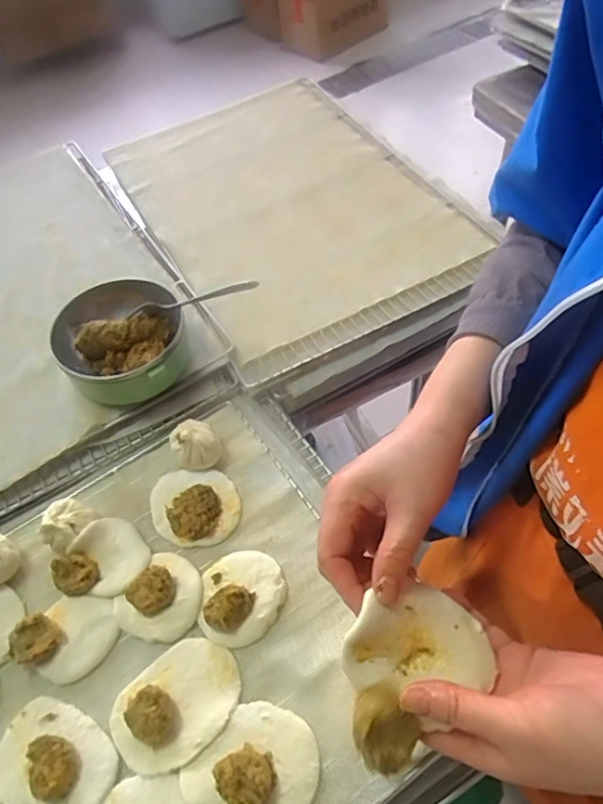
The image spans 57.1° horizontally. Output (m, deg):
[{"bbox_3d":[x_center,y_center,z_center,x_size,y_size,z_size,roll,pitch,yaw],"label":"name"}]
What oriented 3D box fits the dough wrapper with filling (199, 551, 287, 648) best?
[{"bbox_3d":[-0.054,0.174,0.500,0.074,0.027,0.080,-2,54,3],"label":"dough wrapper with filling"}]

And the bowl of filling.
[{"bbox_3d":[-0.202,-0.064,0.634,0.137,0.078,0.136,-2,54,3],"label":"bowl of filling"}]

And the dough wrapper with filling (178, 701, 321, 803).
[{"bbox_3d":[-0.040,0.278,0.428,0.104,0.029,0.079,-3,54,3],"label":"dough wrapper with filling"}]

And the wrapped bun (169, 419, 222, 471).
[{"bbox_3d":[-0.110,0.046,0.584,0.047,0.042,0.040,-22,55,-11],"label":"wrapped bun"}]

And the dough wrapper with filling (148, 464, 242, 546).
[{"bbox_3d":[-0.109,0.102,0.560,0.090,0.020,0.082,-2,54,3],"label":"dough wrapper with filling"}]

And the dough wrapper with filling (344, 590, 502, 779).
[{"bbox_3d":[0.066,0.150,0.316,0.095,0.036,0.075,-22,55,-11],"label":"dough wrapper with filling"}]

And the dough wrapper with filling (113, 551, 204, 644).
[{"bbox_3d":[-0.130,0.176,0.506,0.072,0.025,0.078,-2,54,3],"label":"dough wrapper with filling"}]

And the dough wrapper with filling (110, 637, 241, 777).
[{"bbox_3d":[-0.104,0.248,0.458,0.107,0.021,0.079,-40,60,-22],"label":"dough wrapper with filling"}]

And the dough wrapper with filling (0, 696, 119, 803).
[{"bbox_3d":[-0.203,0.289,0.441,0.100,0.025,0.078,22,59,19],"label":"dough wrapper with filling"}]

